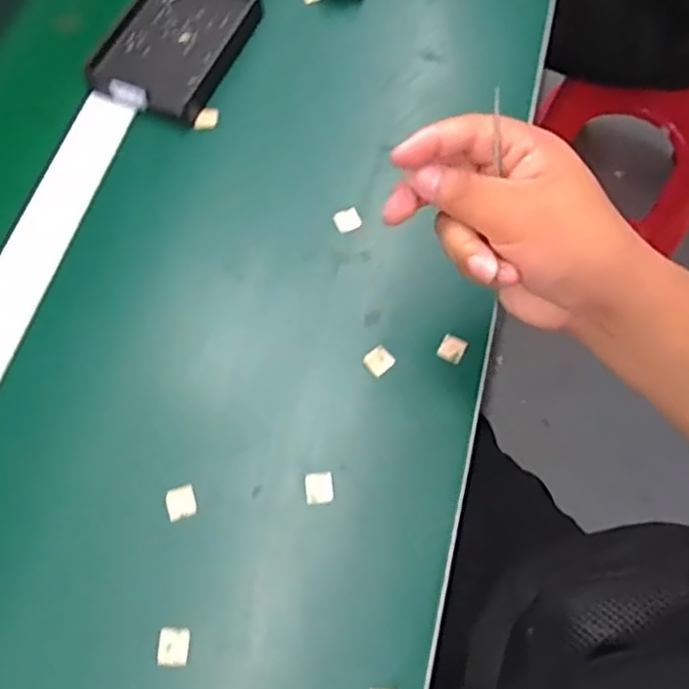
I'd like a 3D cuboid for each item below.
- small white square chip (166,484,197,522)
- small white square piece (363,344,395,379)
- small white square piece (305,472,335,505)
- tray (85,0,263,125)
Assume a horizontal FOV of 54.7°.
[{"bbox_3d":[-0.096,0.093,0.393,0.016,0.004,0.018,-16,67,-8],"label":"small white square chip"},{"bbox_3d":[0.023,0.011,0.438,0.018,0.004,0.017,-38,72,-17],"label":"small white square piece"},{"bbox_3d":[-0.015,0.086,0.398,0.016,0.004,0.018,-4,65,-3],"label":"small white square piece"},{"bbox_3d":[-0.134,-0.244,0.535,0.094,0.019,0.140,21,67,8],"label":"tray"}]

